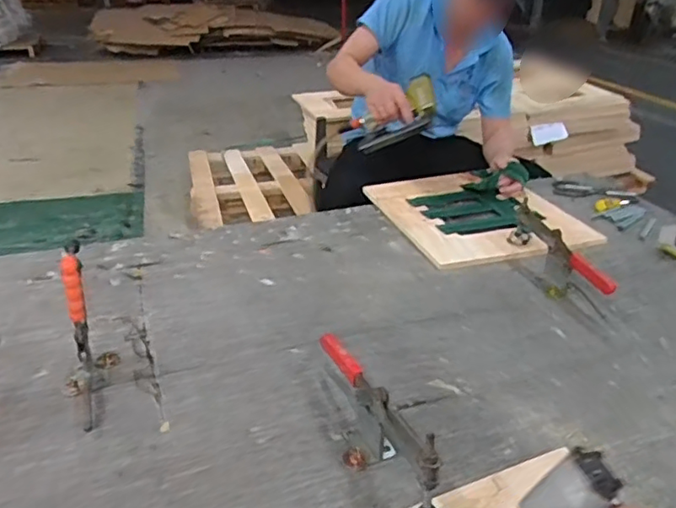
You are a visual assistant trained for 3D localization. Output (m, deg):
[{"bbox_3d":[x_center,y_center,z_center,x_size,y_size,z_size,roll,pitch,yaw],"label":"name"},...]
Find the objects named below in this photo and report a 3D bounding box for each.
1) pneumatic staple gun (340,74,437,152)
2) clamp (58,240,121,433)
[{"bbox_3d":[0.125,-0.310,1.375,0.261,0.107,0.065,-26,9,38],"label":"pneumatic staple gun"},{"bbox_3d":[-0.356,0.105,0.801,0.076,0.206,0.170,-9,30,-18],"label":"clamp"}]

